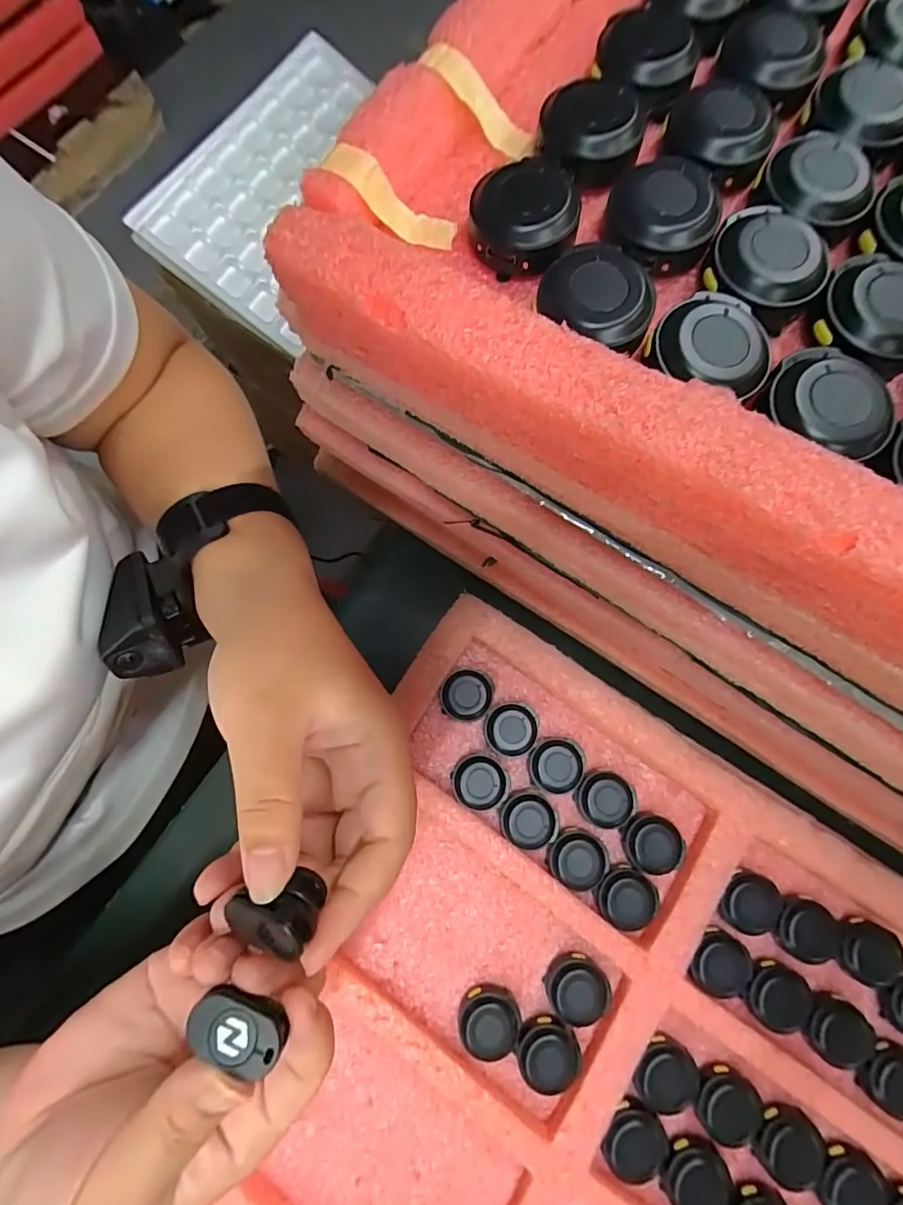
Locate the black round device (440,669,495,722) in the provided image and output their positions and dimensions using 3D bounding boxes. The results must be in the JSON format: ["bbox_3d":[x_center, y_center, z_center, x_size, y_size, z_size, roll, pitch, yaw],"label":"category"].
[{"bbox_3d":[0.009,0.053,0.290,0.029,0.014,0.027,1,78,-4],"label":"black round device"}]

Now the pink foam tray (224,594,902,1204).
[{"bbox_3d":[0.029,0.297,0.231,0.363,0.024,0.498,32,79,9],"label":"pink foam tray"}]

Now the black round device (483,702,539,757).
[{"bbox_3d":[0.034,0.071,0.285,0.029,0.014,0.028,1,78,-4],"label":"black round device"}]

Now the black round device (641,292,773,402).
[{"bbox_3d":[0.065,-0.063,0.125,0.028,0.006,0.026,1,78,-4],"label":"black round device"}]

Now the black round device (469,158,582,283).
[{"bbox_3d":[0.020,-0.103,0.137,0.029,0.011,0.029,1,78,-4],"label":"black round device"}]

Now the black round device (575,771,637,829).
[{"bbox_3d":[0.084,0.107,0.277,0.030,0.012,0.028,1,78,-4],"label":"black round device"}]

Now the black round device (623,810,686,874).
[{"bbox_3d":[0.109,0.129,0.272,0.030,0.012,0.028,1,78,-4],"label":"black round device"}]

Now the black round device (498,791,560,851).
[{"bbox_3d":[0.042,0.118,0.275,0.031,0.013,0.027,23,78,1],"label":"black round device"}]

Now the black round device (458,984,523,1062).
[{"bbox_3d":[0.020,0.211,0.255,0.030,0.014,0.027,-1,78,-4],"label":"black round device"}]

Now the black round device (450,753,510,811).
[{"bbox_3d":[0.016,0.099,0.279,0.030,0.012,0.029,1,78,-4],"label":"black round device"}]

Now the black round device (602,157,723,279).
[{"bbox_3d":[0.056,-0.103,0.136,0.028,0.009,0.029,1,78,-4],"label":"black round device"}]

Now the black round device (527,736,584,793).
[{"bbox_3d":[0.058,0.090,0.281,0.030,0.013,0.028,1,78,-4],"label":"black round device"}]

